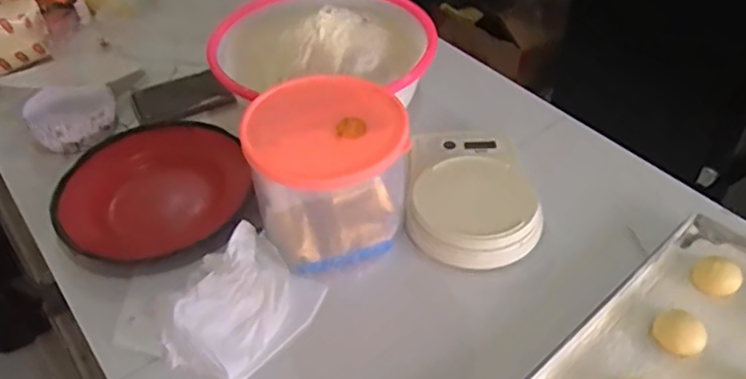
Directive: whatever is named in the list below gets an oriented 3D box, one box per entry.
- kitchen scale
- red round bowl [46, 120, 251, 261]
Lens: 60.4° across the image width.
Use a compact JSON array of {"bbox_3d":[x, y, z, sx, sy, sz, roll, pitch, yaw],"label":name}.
[{"bbox_3d":[0.104,0.002,0.678,0.134,0.048,0.192,1,44,3],"label":"kitchen scale"},{"bbox_3d":[-0.234,0.008,0.702,0.200,0.068,0.194,-1,44,1],"label":"red round bowl"}]

